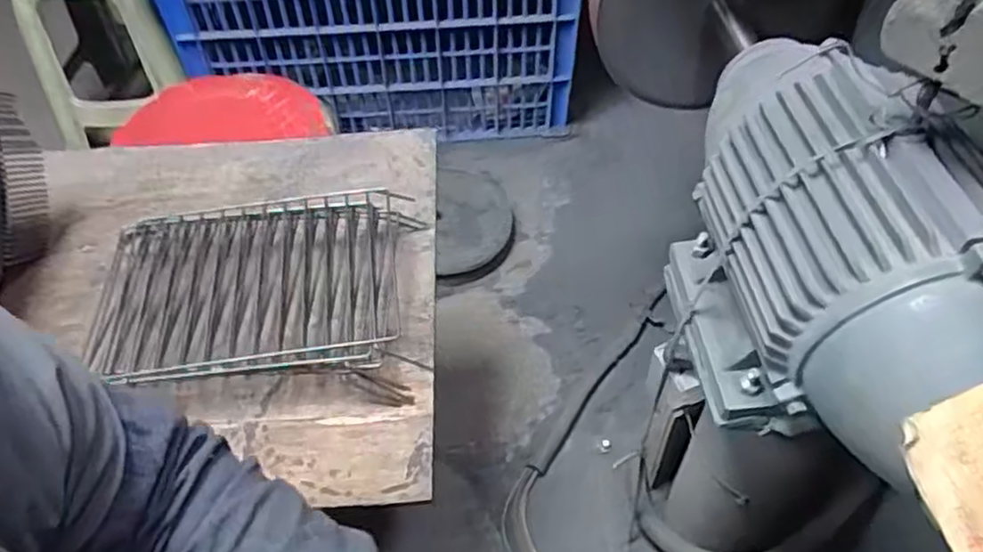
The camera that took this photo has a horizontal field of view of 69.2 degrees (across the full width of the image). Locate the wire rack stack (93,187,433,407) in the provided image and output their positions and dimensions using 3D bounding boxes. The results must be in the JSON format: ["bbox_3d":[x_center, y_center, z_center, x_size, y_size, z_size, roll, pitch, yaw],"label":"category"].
[{"bbox_3d":[-0.221,0.021,0.667,0.311,0.066,0.224,-5,50,-2],"label":"wire rack stack"}]

